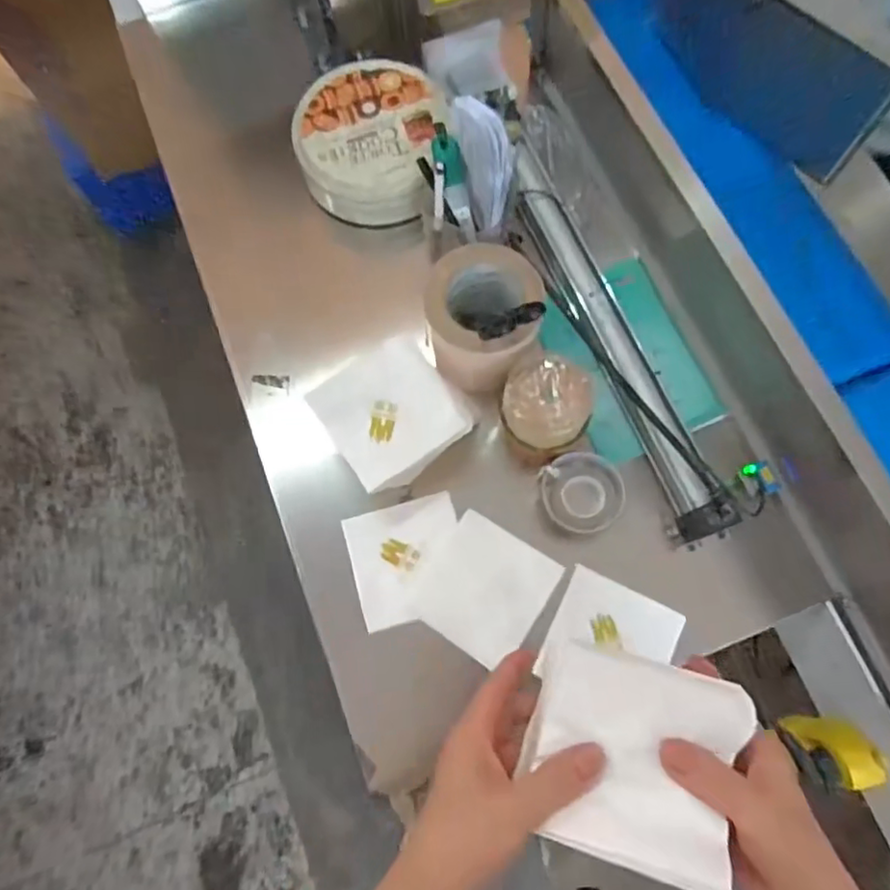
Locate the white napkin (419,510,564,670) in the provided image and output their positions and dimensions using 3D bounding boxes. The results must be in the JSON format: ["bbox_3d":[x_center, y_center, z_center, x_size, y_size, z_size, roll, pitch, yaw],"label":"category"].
[{"bbox_3d":[0.040,0.143,0.611,0.110,0.005,0.118,31,83,9],"label":"white napkin"}]

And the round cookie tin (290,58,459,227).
[{"bbox_3d":[-0.084,-0.356,0.747,0.178,0.075,0.188,-1,73,3],"label":"round cookie tin"}]

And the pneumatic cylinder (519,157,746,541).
[{"bbox_3d":[0.171,-0.119,0.662,0.048,0.051,0.467,-22,73,-4],"label":"pneumatic cylinder"}]

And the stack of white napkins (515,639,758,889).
[{"bbox_3d":[0.115,0.185,0.367,0.122,0.038,0.109,14,74,5],"label":"stack of white napkins"}]

